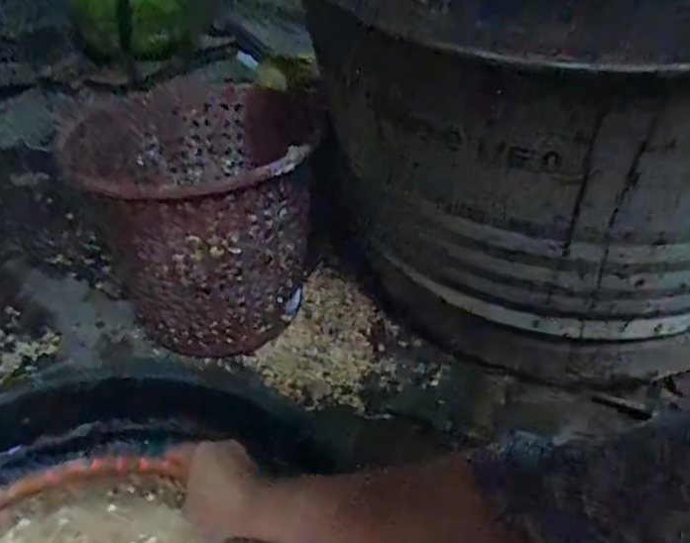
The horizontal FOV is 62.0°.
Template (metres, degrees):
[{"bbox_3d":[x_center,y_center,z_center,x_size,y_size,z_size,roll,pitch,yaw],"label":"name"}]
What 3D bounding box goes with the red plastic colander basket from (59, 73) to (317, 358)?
[{"bbox_3d":[-0.152,-0.059,0.733,0.241,0.252,0.275,-3,38,7],"label":"red plastic colander basket"}]

